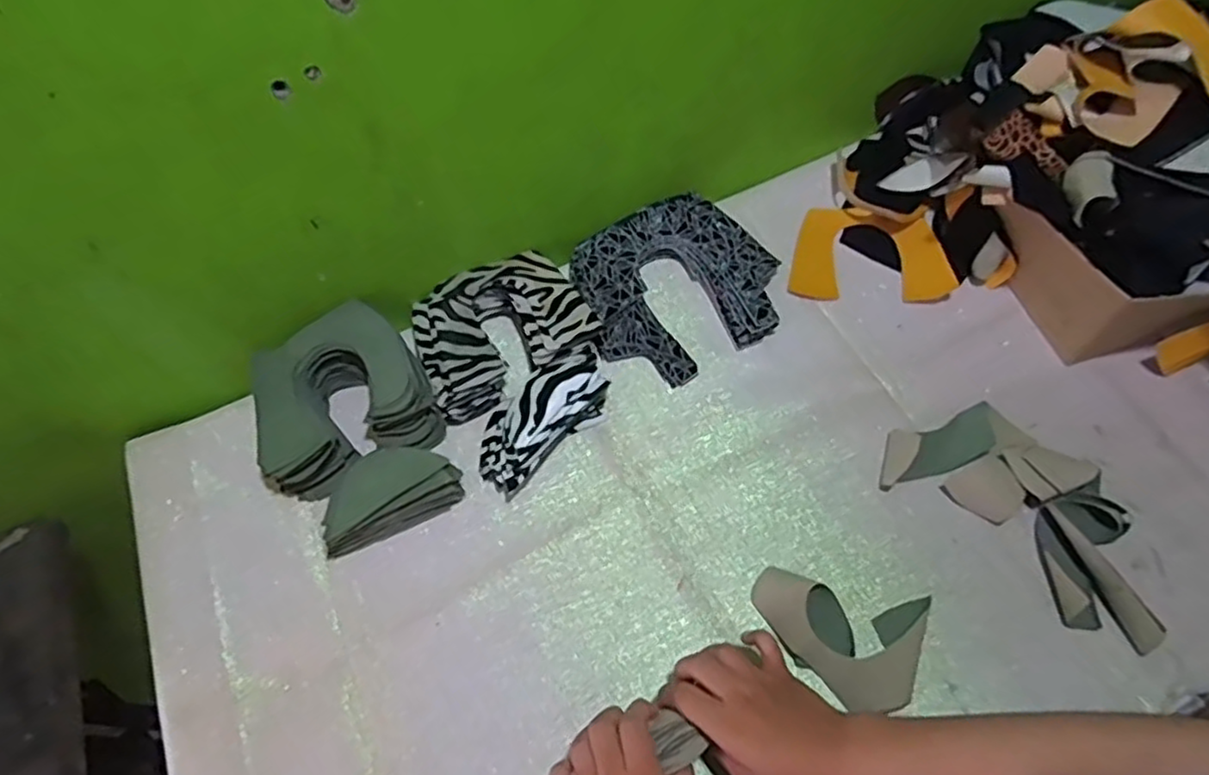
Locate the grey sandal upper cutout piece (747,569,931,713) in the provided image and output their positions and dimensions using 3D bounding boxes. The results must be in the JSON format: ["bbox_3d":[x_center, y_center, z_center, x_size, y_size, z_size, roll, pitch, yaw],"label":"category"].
[{"bbox_3d":[0.182,0.197,0.538,0.128,0.021,0.086,12,64,9],"label":"grey sandal upper cutout piece"}]

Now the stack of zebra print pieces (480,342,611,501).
[{"bbox_3d":[-0.053,0.020,0.632,0.071,0.051,0.160,41,72,21],"label":"stack of zebra print pieces"}]

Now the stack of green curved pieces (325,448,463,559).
[{"bbox_3d":[-0.190,0.093,0.605,0.120,0.040,0.062,-22,63,-8],"label":"stack of green curved pieces"}]

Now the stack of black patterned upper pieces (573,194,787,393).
[{"bbox_3d":[0.075,-0.104,0.700,0.194,0.031,0.186,-31,65,-12],"label":"stack of black patterned upper pieces"}]

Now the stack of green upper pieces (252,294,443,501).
[{"bbox_3d":[-0.245,0.006,0.642,0.161,0.055,0.143,-20,63,-7],"label":"stack of green upper pieces"}]

